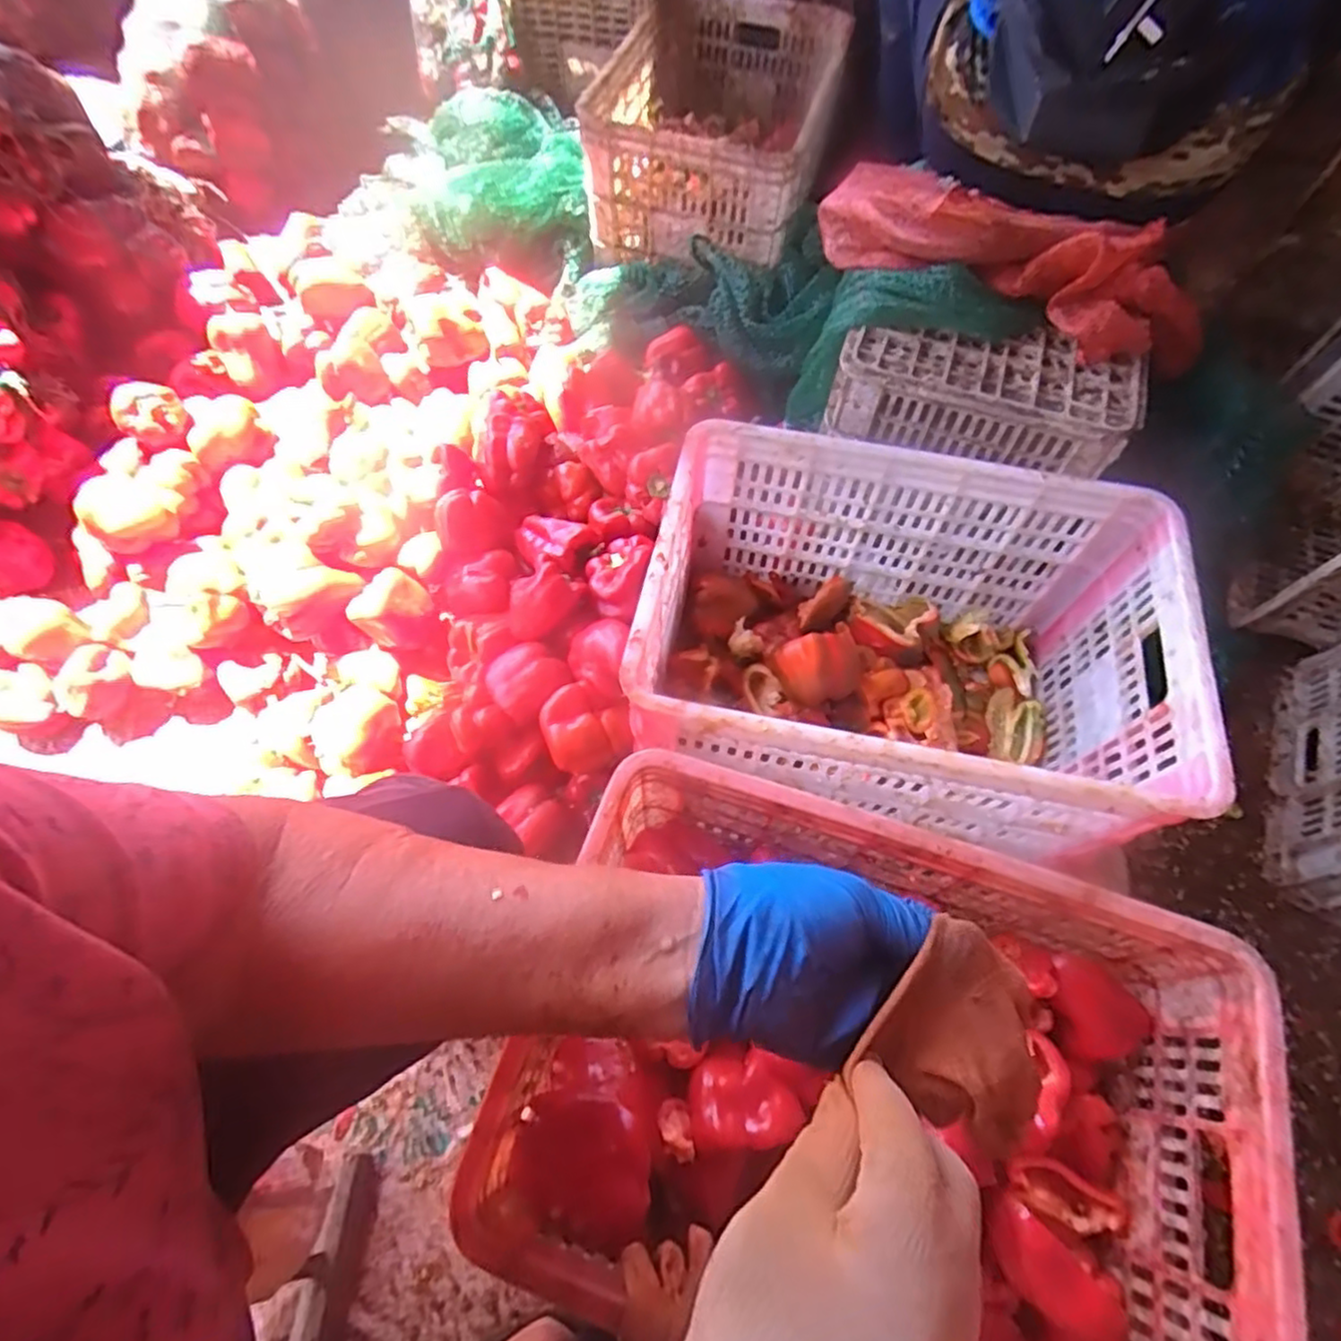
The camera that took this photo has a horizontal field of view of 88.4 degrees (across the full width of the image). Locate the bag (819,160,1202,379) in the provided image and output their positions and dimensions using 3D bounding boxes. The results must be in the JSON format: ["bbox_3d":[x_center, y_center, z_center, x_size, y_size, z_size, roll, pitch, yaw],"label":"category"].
[{"bbox_3d":[0.426,-0.518,0.867,0.489,0.125,0.159,36,67,16],"label":"bag"}]

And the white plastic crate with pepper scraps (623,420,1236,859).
[{"bbox_3d":[0.237,-0.018,0.766,0.506,0.268,0.349,11,63,4],"label":"white plastic crate with pepper scraps"}]

